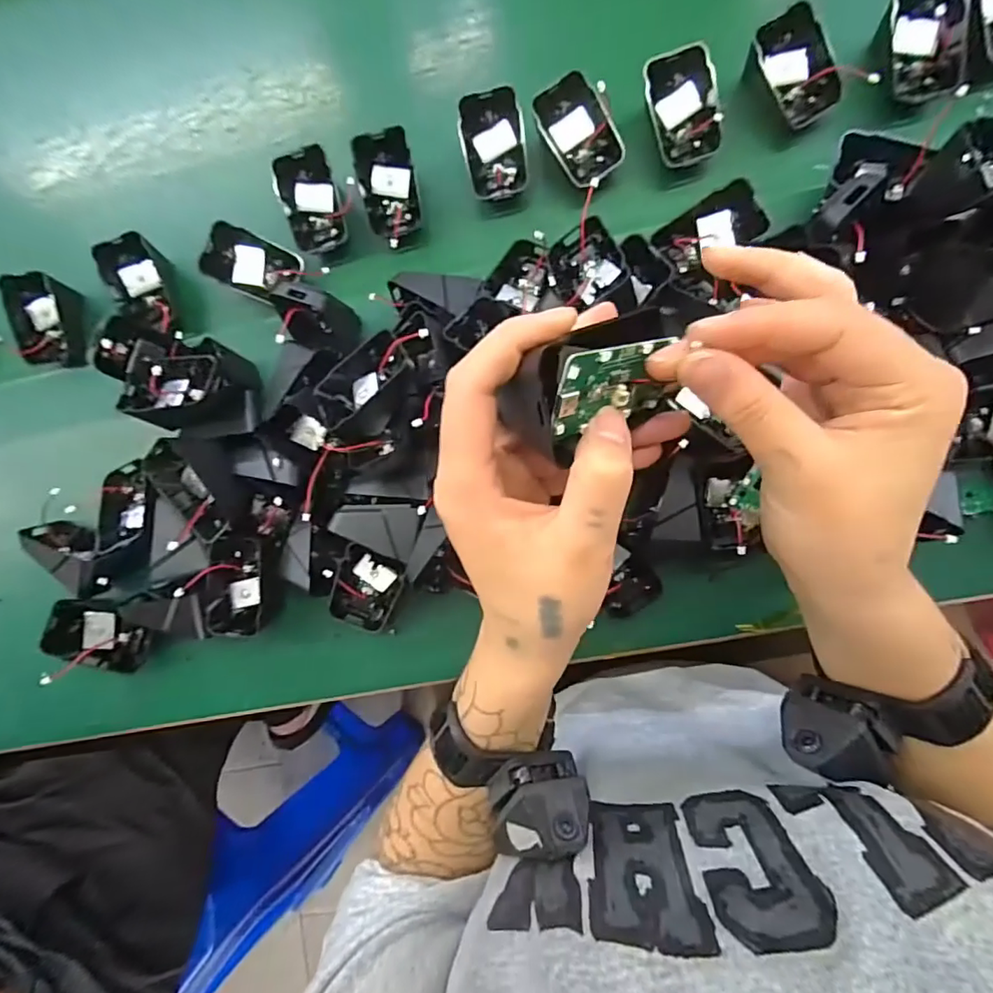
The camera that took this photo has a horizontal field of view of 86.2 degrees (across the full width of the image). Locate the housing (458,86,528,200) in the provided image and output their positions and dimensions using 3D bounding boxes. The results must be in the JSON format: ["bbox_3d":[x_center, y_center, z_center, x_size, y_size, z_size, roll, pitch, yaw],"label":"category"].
[{"bbox_3d":[-0.002,-0.255,0.389,0.046,0.016,0.067,-9,109,4],"label":"housing"}]

